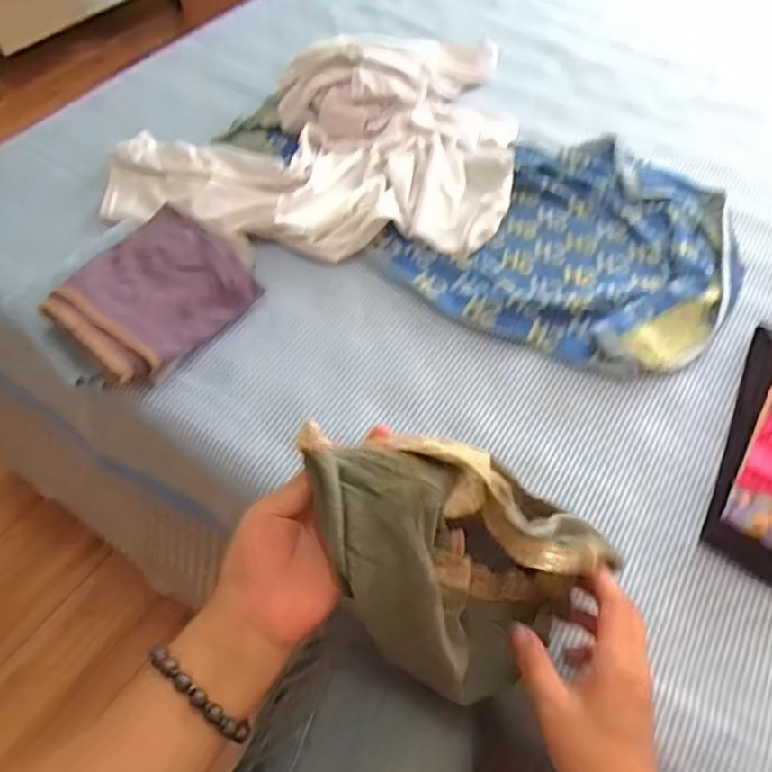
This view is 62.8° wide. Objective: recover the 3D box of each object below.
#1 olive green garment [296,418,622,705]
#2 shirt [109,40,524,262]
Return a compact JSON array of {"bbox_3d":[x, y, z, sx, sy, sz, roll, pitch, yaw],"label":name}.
[{"bbox_3d":[0.036,0.121,0.409,0.190,0.137,0.117,13,56,8],"label":"olive green garment"},{"bbox_3d":[-0.070,-0.309,0.720,0.430,0.079,0.384,6,55,3],"label":"shirt"}]

